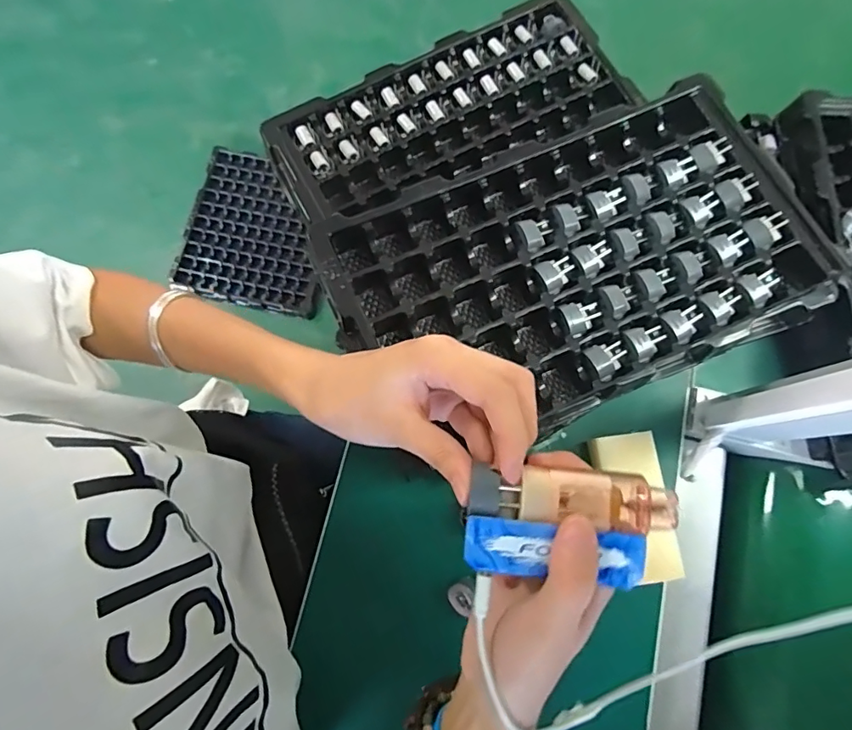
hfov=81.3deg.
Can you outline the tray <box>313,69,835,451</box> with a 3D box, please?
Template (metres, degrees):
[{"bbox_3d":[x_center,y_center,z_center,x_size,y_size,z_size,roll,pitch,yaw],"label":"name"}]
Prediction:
[{"bbox_3d":[0.109,-0.070,0.388,0.347,0.056,0.201,-21,77,-6],"label":"tray"}]

